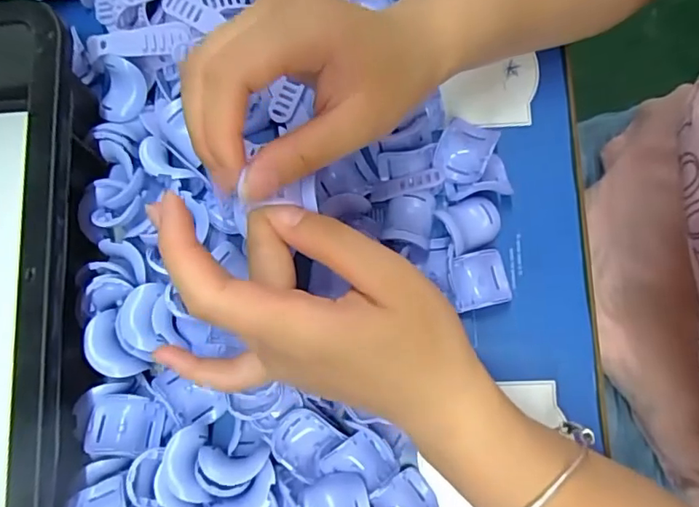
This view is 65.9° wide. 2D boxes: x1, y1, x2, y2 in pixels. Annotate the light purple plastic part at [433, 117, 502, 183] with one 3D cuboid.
[{"bbox_3d":[0.068,-0.063,0.318,0.029,0.017,0.038,25,83,9],"label":"light purple plastic part"}]

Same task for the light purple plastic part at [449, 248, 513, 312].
[{"bbox_3d":[0.074,0.015,0.313,0.035,0.020,0.032,-14,79,2],"label":"light purple plastic part"}]

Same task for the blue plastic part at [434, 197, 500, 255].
[{"bbox_3d":[0.070,-0.019,0.309,0.035,0.019,0.029,-26,79,0],"label":"blue plastic part"}]

